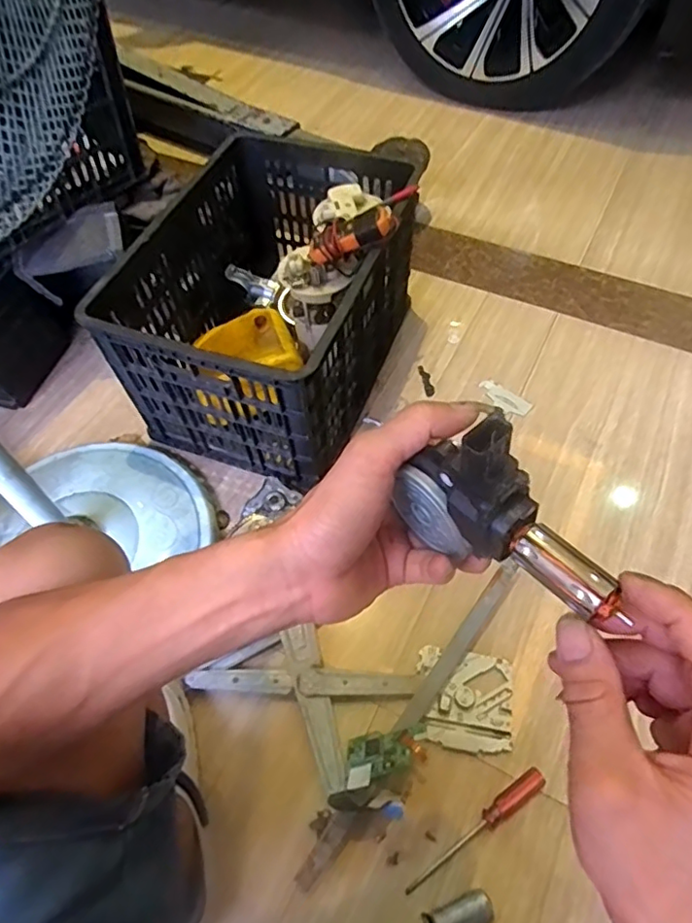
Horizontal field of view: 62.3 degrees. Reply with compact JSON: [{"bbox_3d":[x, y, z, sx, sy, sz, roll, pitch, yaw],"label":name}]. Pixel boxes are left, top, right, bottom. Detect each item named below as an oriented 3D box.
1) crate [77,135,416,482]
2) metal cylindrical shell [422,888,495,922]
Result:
[{"bbox_3d":[-0.118,-0.269,0.964,0.371,0.298,0.511,17,60,13],"label":"crate"},{"bbox_3d":[0.123,0.489,0.607,0.074,0.036,0.039,-21,58,-9],"label":"metal cylindrical shell"}]

